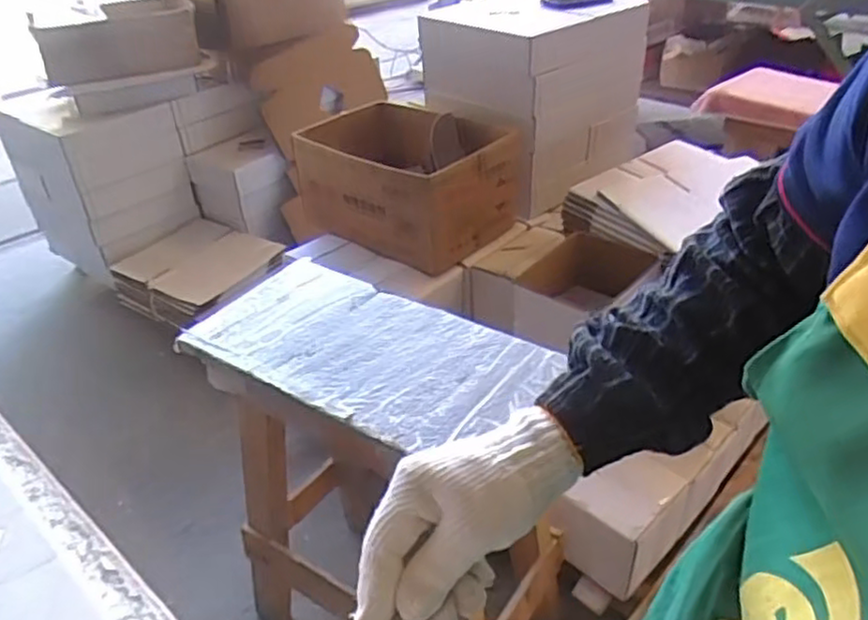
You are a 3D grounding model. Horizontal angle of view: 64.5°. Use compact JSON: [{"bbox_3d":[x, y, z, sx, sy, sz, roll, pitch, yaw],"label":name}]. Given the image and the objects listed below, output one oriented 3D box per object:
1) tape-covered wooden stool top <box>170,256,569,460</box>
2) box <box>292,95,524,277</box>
[{"bbox_3d":[-0.095,0.053,0.931,0.475,0.016,0.244,21,42,28],"label":"tape-covered wooden stool top"},{"bbox_3d":[-0.063,-0.285,1.555,0.337,0.254,0.427,-30,46,-33],"label":"box"}]

